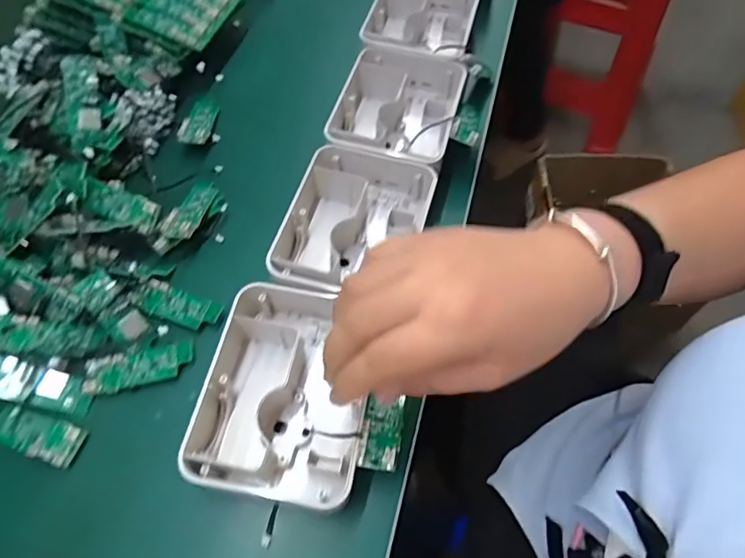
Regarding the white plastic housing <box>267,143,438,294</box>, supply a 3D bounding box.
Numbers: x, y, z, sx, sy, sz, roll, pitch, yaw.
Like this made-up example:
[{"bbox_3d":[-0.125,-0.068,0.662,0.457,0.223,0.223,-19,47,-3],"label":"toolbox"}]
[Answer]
[{"bbox_3d":[-0.015,-0.037,0.381,0.096,0.043,0.124,14,61,9],"label":"white plastic housing"}]

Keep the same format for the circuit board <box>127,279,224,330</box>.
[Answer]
[{"bbox_3d":[-0.144,0.018,0.367,0.066,0.007,0.024,18,62,11],"label":"circuit board"}]

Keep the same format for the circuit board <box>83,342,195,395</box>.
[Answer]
[{"bbox_3d":[-0.158,0.059,0.343,0.069,0.009,0.025,-16,61,-8],"label":"circuit board"}]

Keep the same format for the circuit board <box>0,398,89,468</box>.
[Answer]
[{"bbox_3d":[-0.222,0.098,0.325,0.071,0.008,0.025,16,62,10],"label":"circuit board"}]

